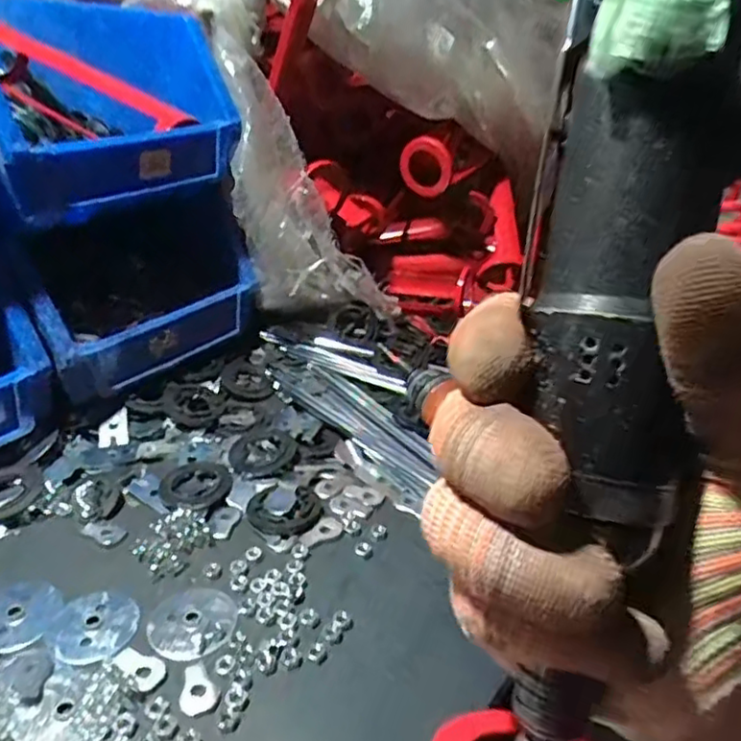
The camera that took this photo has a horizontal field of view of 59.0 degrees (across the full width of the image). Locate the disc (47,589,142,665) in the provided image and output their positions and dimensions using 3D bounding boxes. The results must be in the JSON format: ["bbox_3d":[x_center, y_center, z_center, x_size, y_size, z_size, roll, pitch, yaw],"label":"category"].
[{"bbox_3d":[-0.148,0.136,0.352,0.045,0.004,0.048,2,29,-1],"label":"disc"}]

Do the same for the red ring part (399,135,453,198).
[{"bbox_3d":[0.051,-0.189,0.607,0.051,0.062,0.008,25,55,6],"label":"red ring part"}]

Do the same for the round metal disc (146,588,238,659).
[{"bbox_3d":[-0.097,0.136,0.357,0.044,0.004,0.045,2,29,-1],"label":"round metal disc"}]

